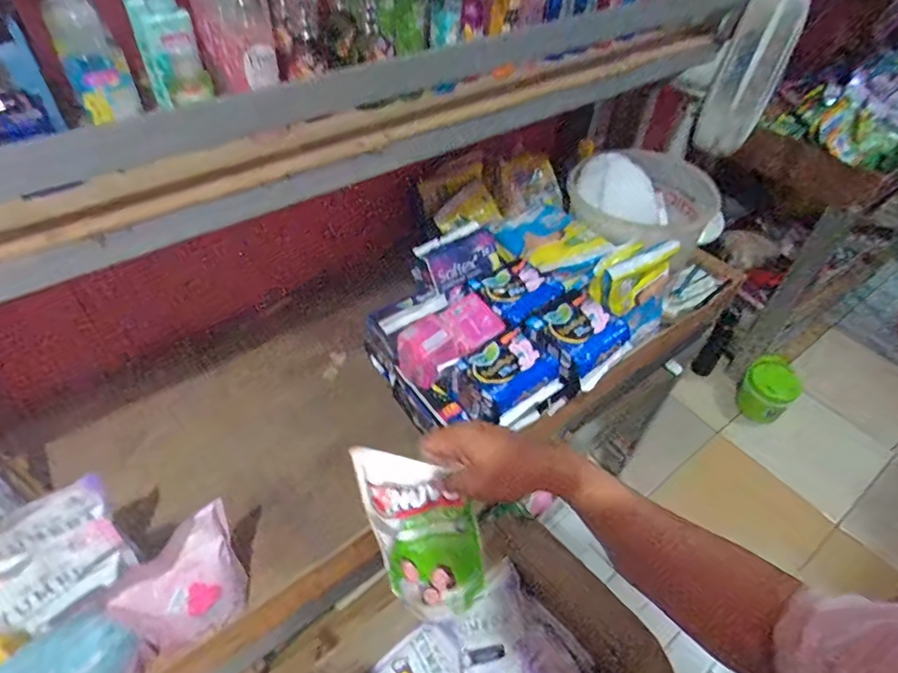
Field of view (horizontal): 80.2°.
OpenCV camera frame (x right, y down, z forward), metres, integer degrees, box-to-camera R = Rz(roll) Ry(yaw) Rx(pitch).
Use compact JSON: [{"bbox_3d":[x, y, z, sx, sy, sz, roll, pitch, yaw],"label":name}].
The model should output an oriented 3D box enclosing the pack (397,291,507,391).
[{"bbox_3d":[0.003,0.006,0.800,0.153,0.057,0.085,-25,53,-24],"label":"pack"}]

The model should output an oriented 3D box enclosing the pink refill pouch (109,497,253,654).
[{"bbox_3d":[-0.268,0.266,0.567,0.046,0.149,0.122,30,52,22],"label":"pink refill pouch"}]

